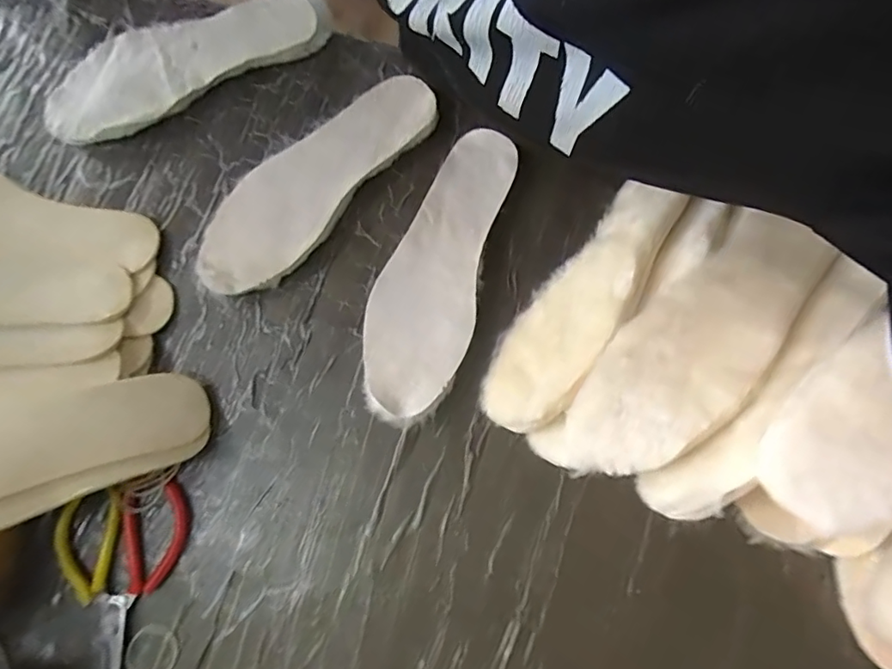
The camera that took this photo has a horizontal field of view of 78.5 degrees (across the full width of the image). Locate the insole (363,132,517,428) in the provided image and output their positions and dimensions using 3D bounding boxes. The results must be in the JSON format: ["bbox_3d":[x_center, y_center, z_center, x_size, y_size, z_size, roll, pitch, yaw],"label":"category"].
[{"bbox_3d":[-0.005,-0.059,0.505,0.093,0.024,0.278,22,78,3],"label":"insole"}]

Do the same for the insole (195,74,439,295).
[{"bbox_3d":[-0.123,-0.149,0.520,0.267,0.027,0.093,-44,76,-5],"label":"insole"}]

